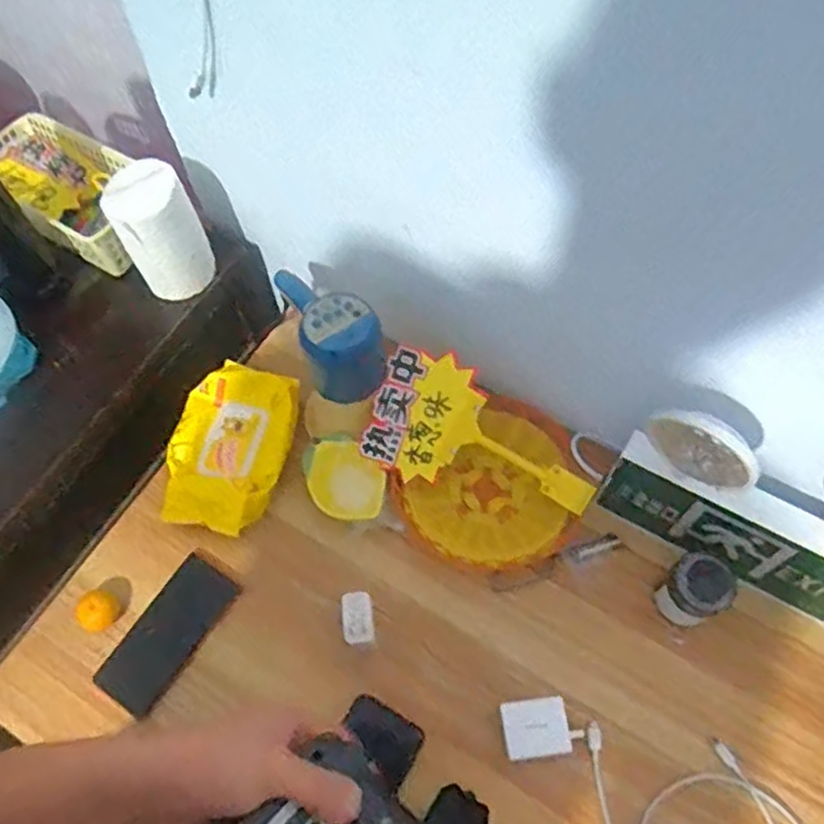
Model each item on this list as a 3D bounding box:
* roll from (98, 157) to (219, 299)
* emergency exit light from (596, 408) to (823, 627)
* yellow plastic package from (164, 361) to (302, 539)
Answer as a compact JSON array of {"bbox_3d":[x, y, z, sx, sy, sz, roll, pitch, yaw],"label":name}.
[{"bbox_3d":[-0.295,-0.211,0.826,0.085,0.138,0.084,-1,63,2],"label":"roll"},{"bbox_3d":[0.326,0.092,0.680,0.251,0.245,0.056,28,67,16],"label":"emergency exit light"},{"bbox_3d":[-0.217,0.044,0.838,0.144,0.056,0.198,14,64,9],"label":"yellow plastic package"}]

